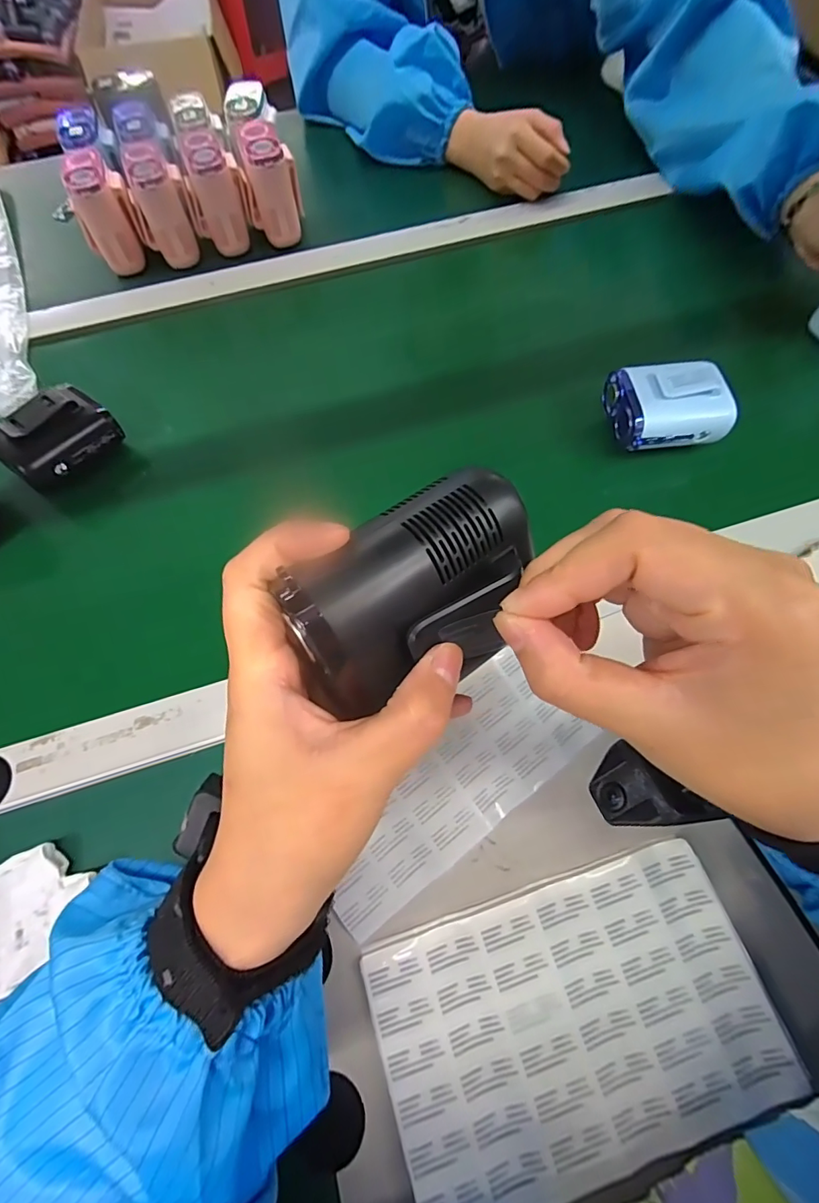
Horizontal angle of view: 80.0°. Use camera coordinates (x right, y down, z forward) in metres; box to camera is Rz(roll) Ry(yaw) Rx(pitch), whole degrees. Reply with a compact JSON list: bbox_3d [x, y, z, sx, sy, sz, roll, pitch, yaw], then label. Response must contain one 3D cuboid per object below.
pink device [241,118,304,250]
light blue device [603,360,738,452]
[{"bbox_3d":[-0.141,-0.429,0.500,0.055,0.078,0.077,-12,67,-3],"label":"pink device"},{"bbox_3d":[0.202,-0.155,0.377,0.077,0.032,0.066,-8,67,-1],"label":"light blue device"}]

